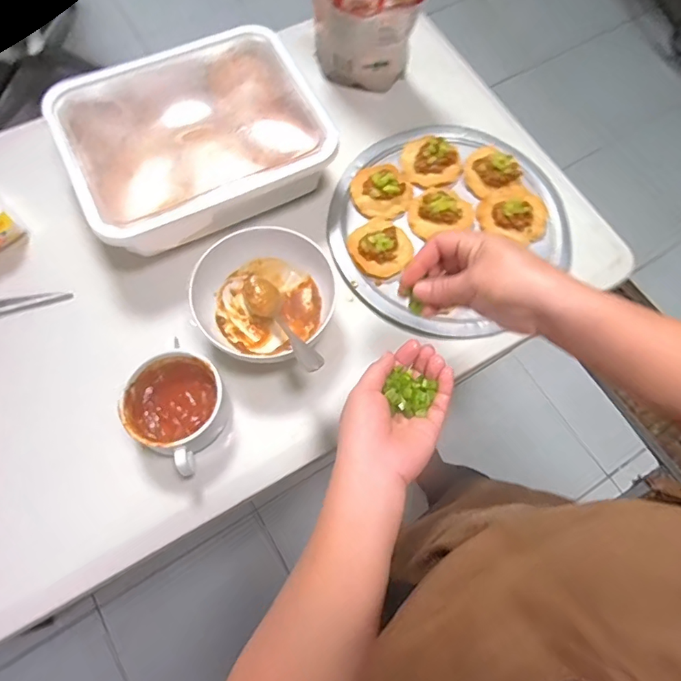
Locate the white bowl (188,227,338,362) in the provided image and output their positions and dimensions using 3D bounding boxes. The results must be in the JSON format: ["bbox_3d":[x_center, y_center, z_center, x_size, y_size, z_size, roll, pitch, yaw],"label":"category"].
[{"bbox_3d":[-0.088,-0.046,0.570,0.153,0.070,0.155,1,69,-2],"label":"white bowl"}]

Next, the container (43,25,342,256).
[{"bbox_3d":[-0.179,-0.253,0.625,0.308,0.069,0.267,-26,72,-12],"label":"container"}]

